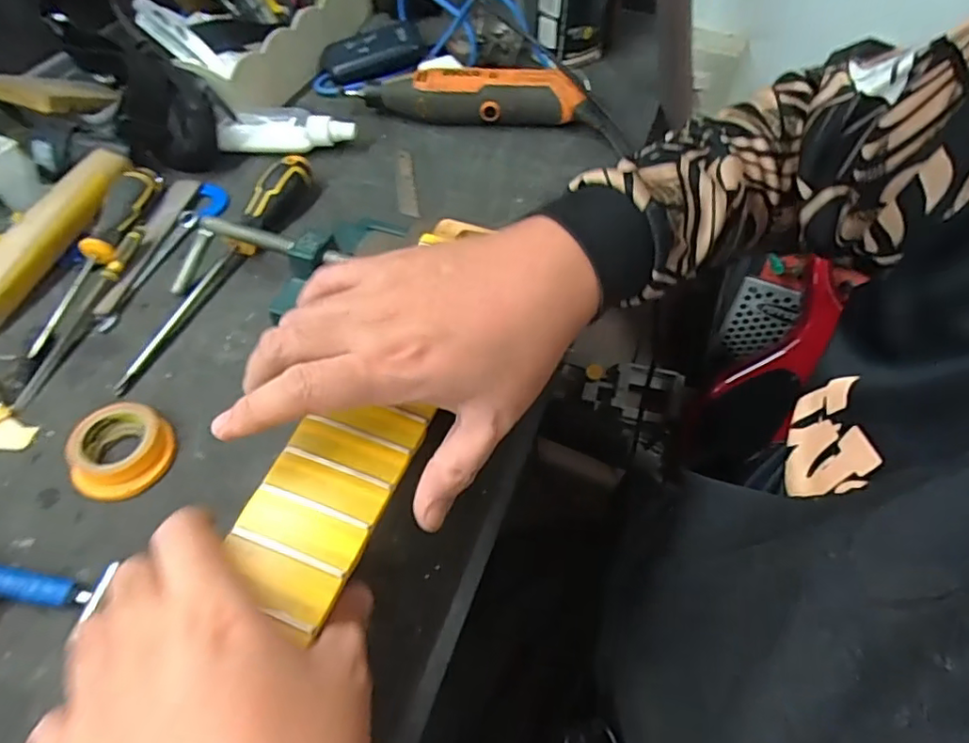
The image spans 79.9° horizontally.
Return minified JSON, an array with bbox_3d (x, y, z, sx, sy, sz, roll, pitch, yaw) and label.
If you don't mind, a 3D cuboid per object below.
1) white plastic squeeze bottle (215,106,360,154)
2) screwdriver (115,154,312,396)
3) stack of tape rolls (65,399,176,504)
[{"bbox_3d":[-0.189,-0.233,0.560,0.127,0.035,0.032,-2,54,-3],"label":"white plastic squeeze bottle"},{"bbox_3d":[-0.204,-0.088,0.457,0.031,0.031,0.244,16,55,10],"label":"screwdriver"},{"bbox_3d":[-0.229,0.050,0.365,0.060,0.020,0.059,33,60,21],"label":"stack of tape rolls"}]

